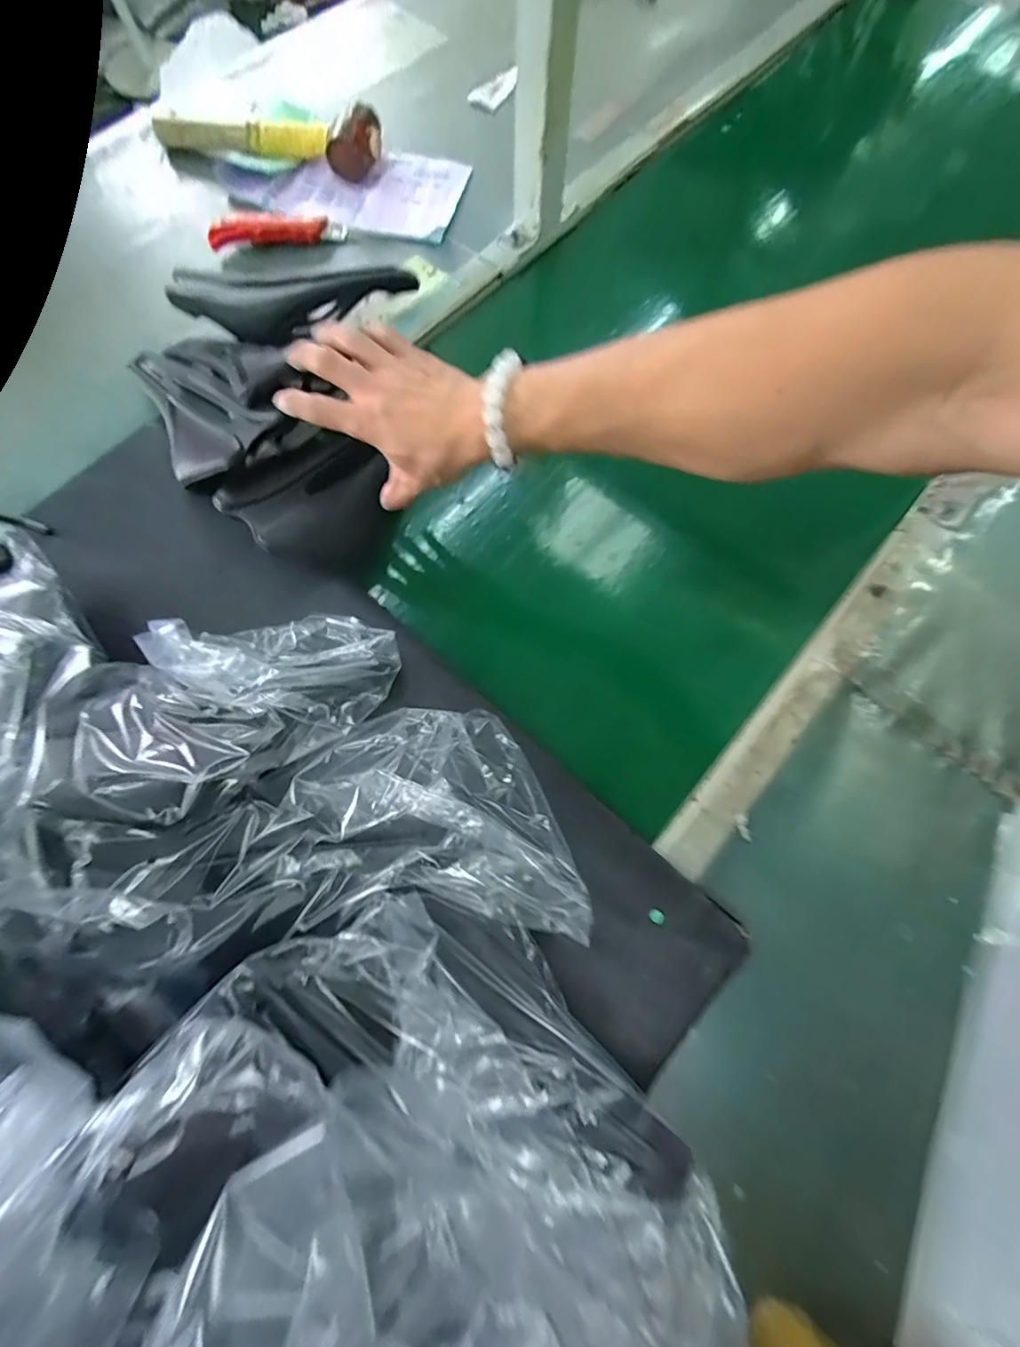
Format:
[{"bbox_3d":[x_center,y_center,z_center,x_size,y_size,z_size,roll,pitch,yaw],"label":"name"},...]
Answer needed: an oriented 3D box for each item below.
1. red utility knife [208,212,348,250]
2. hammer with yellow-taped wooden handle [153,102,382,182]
[{"bbox_3d":[-0.258,-0.492,0.578,0.145,0.023,0.017,-12,73,-4],"label":"red utility knife"},{"bbox_3d":[-0.280,-0.629,0.608,0.270,0.046,0.074,13,73,4],"label":"hammer with yellow-taped wooden handle"}]

